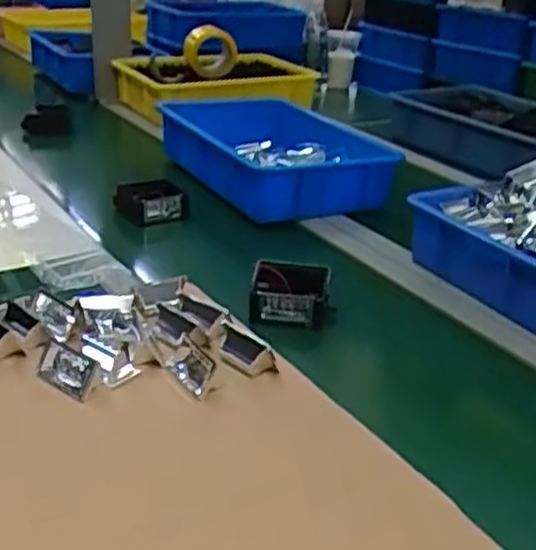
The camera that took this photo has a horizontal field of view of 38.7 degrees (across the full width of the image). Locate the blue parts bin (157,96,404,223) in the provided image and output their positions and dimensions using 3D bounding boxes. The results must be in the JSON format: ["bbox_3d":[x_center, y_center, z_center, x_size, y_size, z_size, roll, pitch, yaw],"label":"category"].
[{"bbox_3d":[-0.003,-0.221,1.344,0.294,0.109,0.449,-12,30,-27],"label":"blue parts bin"}]

